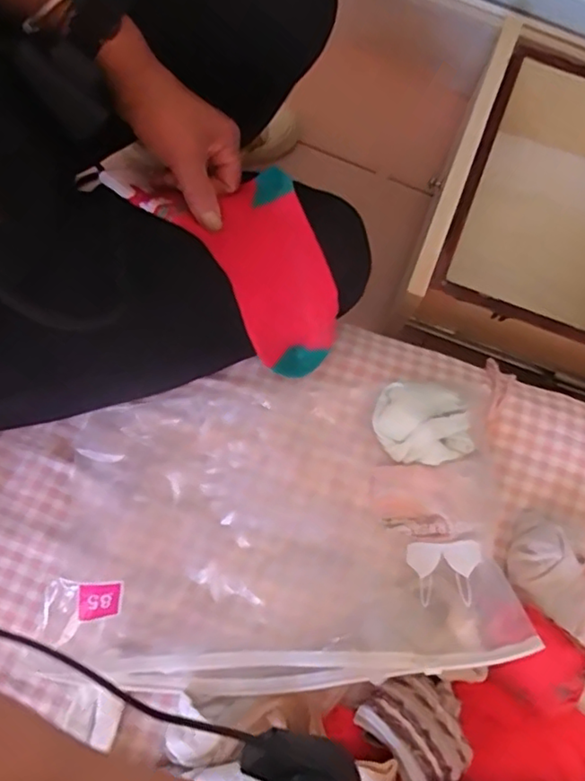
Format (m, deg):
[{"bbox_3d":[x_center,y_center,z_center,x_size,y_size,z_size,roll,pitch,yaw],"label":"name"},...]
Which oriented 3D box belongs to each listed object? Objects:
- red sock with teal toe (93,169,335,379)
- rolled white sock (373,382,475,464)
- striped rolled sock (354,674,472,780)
[{"bbox_3d":[-0.039,-0.116,0.493,0.095,0.091,0.200,-42,81,-10],"label":"red sock with teal toe"},{"bbox_3d":[0.108,0.026,0.510,0.077,0.042,0.071,-4,78,-2],"label":"rolled white sock"},{"bbox_3d":[0.091,0.242,0.434,0.069,0.044,0.065,0,77,-1],"label":"striped rolled sock"}]

